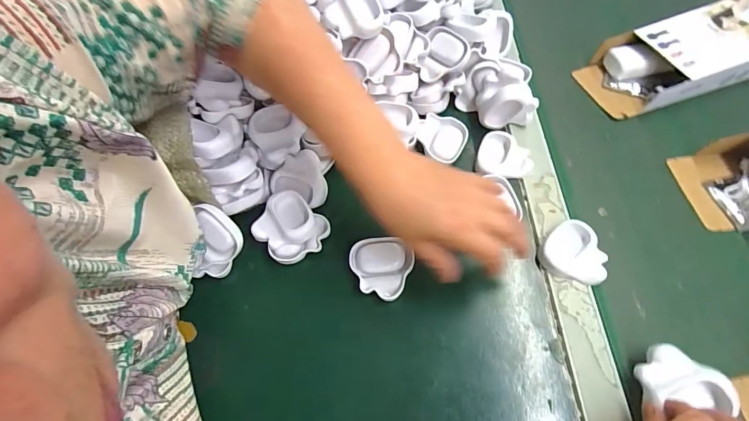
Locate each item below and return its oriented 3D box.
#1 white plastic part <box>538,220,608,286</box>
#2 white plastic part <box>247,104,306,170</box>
[{"bbox_3d":[0.202,0.040,0.379,0.062,0.015,0.061,0,66,-1],"label":"white plastic part"},{"bbox_3d":[-0.109,-0.083,0.416,0.052,0.031,0.060,-21,68,-10],"label":"white plastic part"}]

